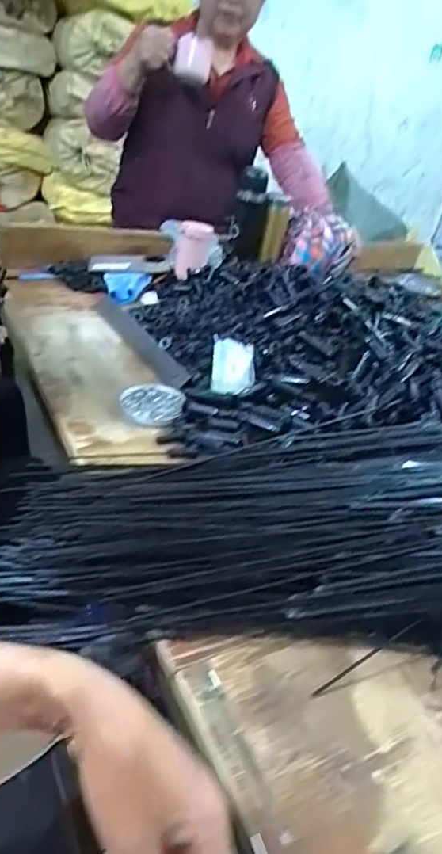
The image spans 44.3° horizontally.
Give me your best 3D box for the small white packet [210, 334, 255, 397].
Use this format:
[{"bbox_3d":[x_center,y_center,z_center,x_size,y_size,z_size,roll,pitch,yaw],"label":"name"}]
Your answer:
[{"bbox_3d":[0.019,-0.095,0.826,0.064,0.011,0.159,9,32,-5],"label":"small white packet"}]

